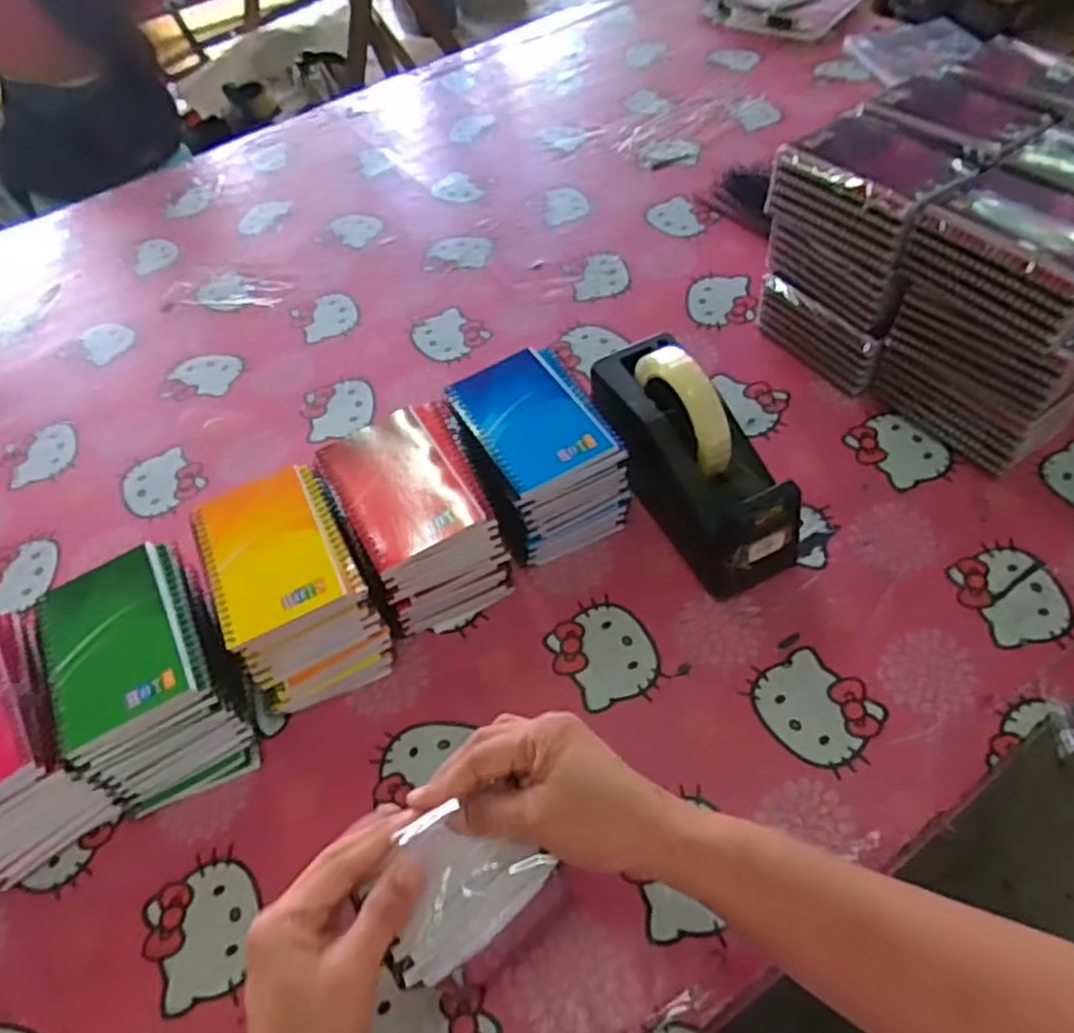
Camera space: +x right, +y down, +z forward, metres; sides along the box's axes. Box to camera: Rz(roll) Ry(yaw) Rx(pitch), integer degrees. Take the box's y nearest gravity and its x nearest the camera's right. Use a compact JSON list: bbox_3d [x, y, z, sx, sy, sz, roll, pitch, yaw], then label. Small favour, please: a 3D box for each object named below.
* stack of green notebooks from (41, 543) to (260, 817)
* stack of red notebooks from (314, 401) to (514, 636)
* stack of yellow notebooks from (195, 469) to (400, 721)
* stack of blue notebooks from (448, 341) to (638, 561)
[{"bbox_3d":[-0.269,0.113,0.532,0.098,0.109,0.141,-22,55,-10],"label":"stack of green notebooks"},{"bbox_3d":[-0.091,0.003,0.589,0.100,0.107,0.132,-23,55,-11],"label":"stack of red notebooks"},{"bbox_3d":[-0.181,0.055,0.563,0.101,0.109,0.142,-24,55,-12],"label":"stack of yellow notebooks"},{"bbox_3d":[-0.001,-0.048,0.618,0.111,0.107,0.136,-21,55,-9],"label":"stack of blue notebooks"}]

